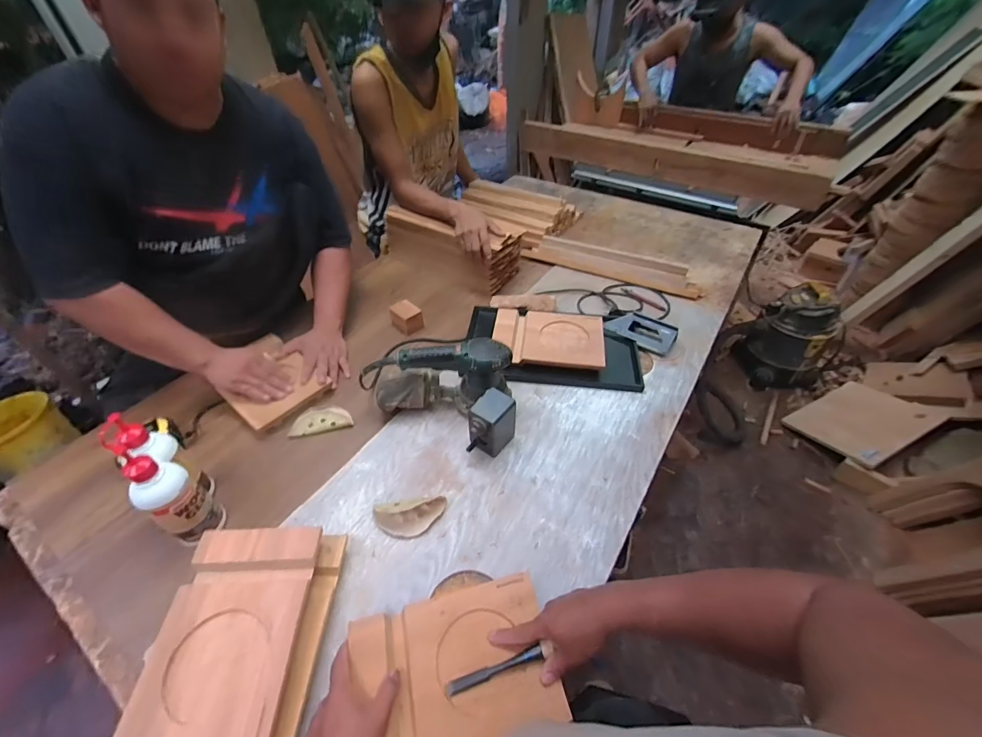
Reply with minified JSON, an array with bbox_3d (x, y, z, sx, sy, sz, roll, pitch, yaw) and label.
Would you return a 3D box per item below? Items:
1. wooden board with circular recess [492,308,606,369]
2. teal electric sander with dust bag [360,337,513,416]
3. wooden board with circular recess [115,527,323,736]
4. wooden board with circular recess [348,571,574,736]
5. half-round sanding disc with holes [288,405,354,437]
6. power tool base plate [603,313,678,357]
[{"bbox_3d":[0.133,-0.075,0.960,0.249,0.024,0.165,5,45,6],"label":"wooden board with circular recess"},{"bbox_3d":[-0.092,0.025,0.817,0.257,0.157,0.108,4,43,5],"label":"teal electric sander with dust bag"},{"bbox_3d":[-0.330,0.326,0.525,0.166,0.023,0.250,-2,43,-1],"label":"wooden board with circular recess"},{"bbox_3d":[-0.046,0.377,0.526,0.240,0.021,0.168,-11,44,-10],"label":"wooden board with circular recess"},{"bbox_3d":[-0.344,0.102,0.844,0.116,0.021,0.065,-13,44,-12],"label":"half-round sanding disc with holes"},{"bbox_3d":[0.353,-0.088,0.993,0.163,0.050,0.072,31,52,29],"label":"power tool base plate"}]

